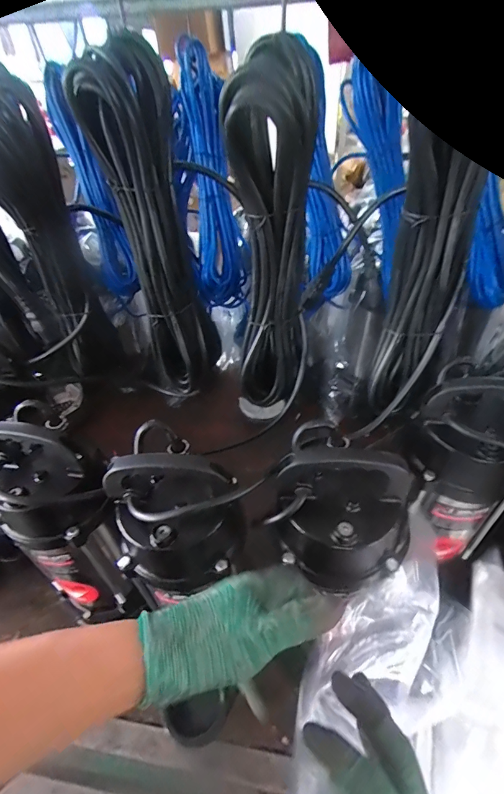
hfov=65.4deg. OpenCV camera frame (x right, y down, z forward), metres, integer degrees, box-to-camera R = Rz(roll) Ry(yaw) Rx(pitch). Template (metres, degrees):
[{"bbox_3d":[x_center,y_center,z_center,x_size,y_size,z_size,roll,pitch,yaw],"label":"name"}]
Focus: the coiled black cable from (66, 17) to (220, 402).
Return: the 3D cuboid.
[{"bbox_3d":[-0.098,-0.148,0.429,0.093,0.347,0.053,-15,43,-12],"label":"coiled black cable"}]

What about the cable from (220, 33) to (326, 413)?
[{"bbox_3d":[0.018,-0.129,0.407,0.075,0.338,0.069,13,45,18],"label":"cable"}]

